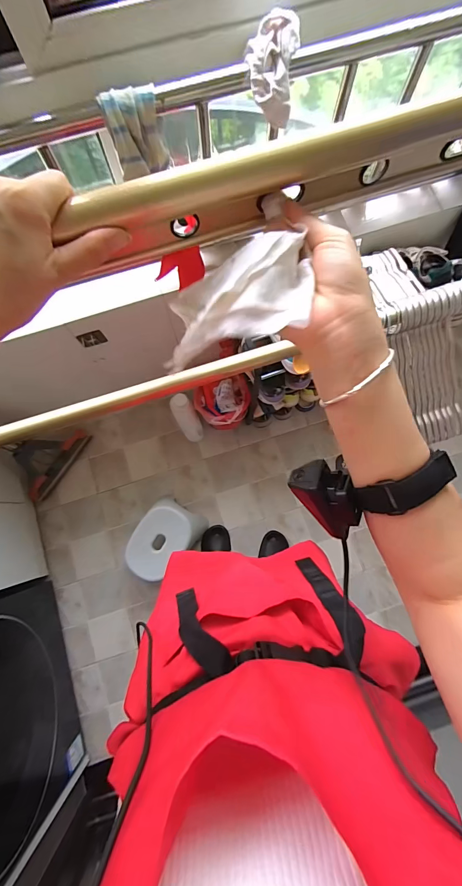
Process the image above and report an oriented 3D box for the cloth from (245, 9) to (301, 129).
[{"bbox_3d":[0.060,-0.557,0.522,0.072,0.085,0.089,3,79,2],"label":"cloth"}]

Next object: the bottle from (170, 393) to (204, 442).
[{"bbox_3d":[-0.158,-0.078,1.314,0.080,0.293,0.066,-18,59,-2],"label":"bottle"}]

